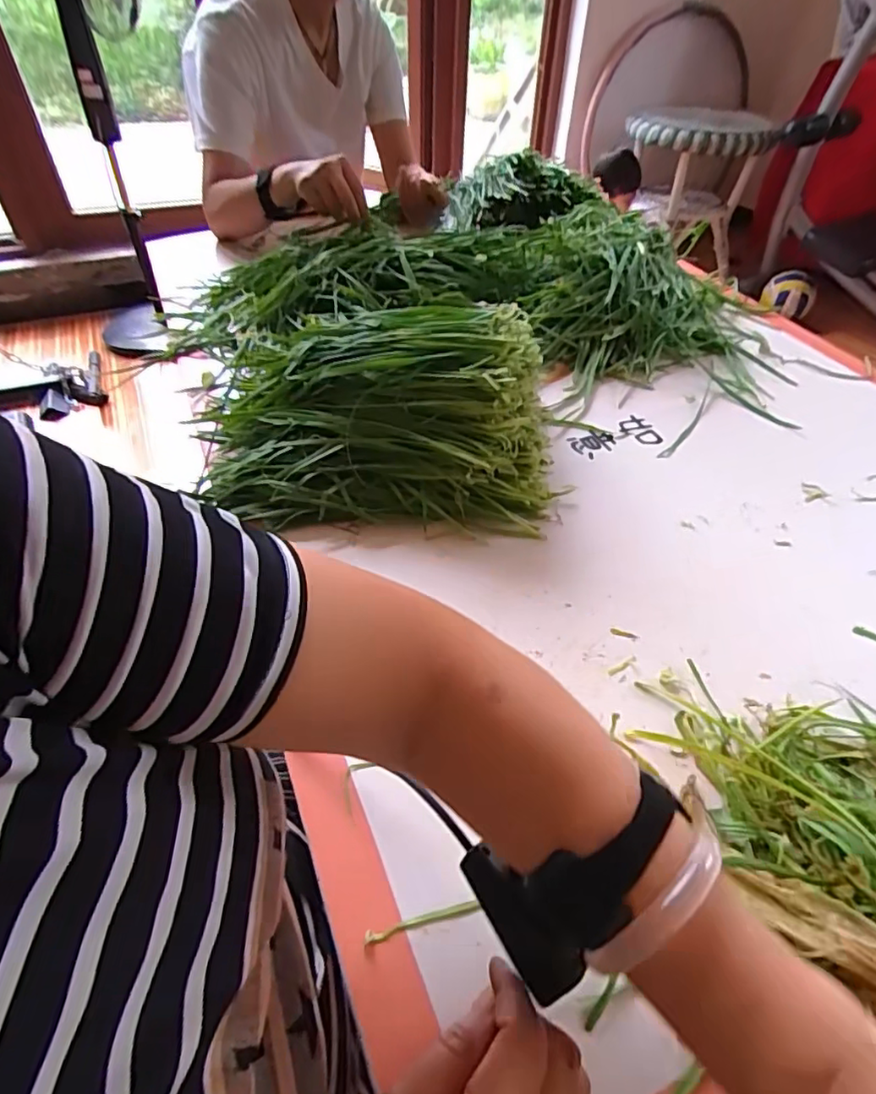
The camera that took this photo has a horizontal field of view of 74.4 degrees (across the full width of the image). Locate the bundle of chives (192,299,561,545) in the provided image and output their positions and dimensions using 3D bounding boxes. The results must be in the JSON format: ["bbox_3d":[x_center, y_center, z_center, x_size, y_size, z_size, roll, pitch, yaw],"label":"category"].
[{"bbox_3d":[-0.063,-0.128,0.520,0.318,0.132,0.186,3,47,1],"label":"bundle of chives"}]

